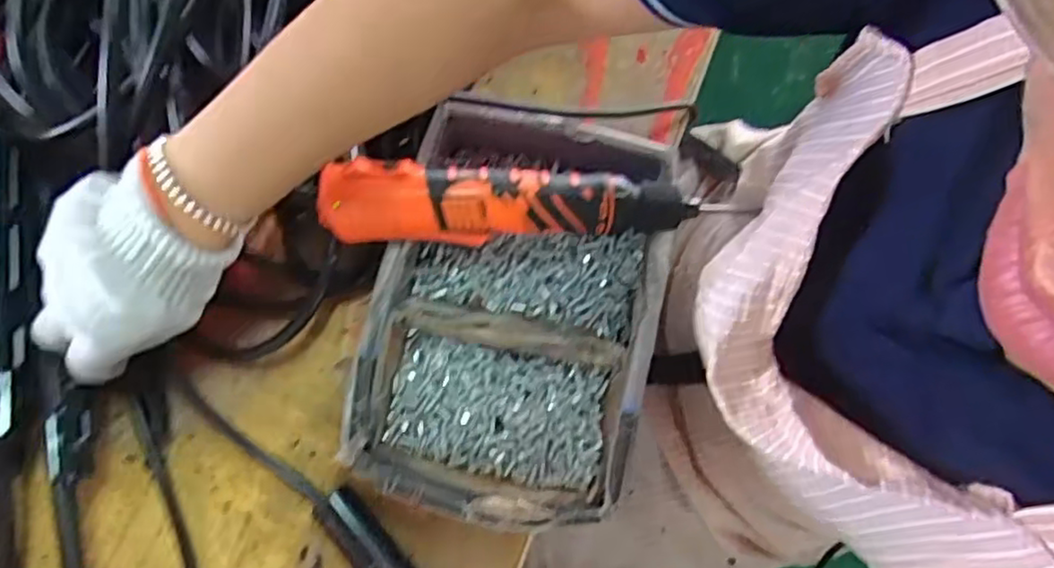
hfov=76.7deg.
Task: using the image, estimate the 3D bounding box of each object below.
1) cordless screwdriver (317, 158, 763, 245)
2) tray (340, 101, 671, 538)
[{"bbox_3d":[0.011,-0.052,0.418,0.267,0.049,0.042,-2,76,-2],"label":"cordless screwdriver"},{"bbox_3d":[-0.005,0.015,0.440,0.177,0.059,0.260,16,76,3],"label":"tray"}]

